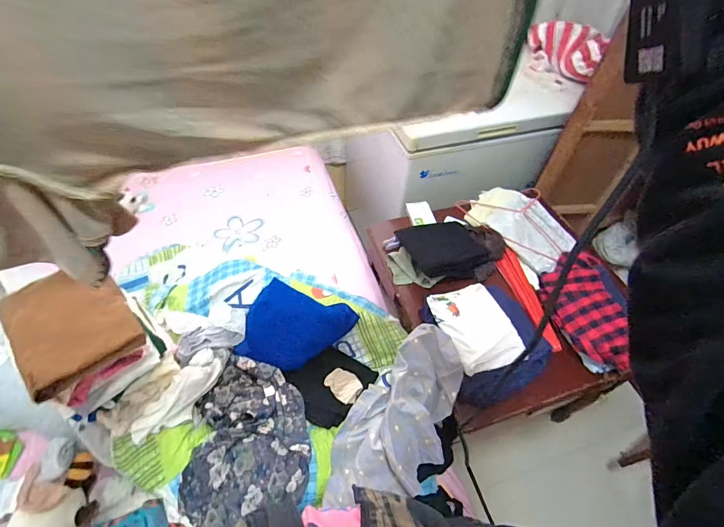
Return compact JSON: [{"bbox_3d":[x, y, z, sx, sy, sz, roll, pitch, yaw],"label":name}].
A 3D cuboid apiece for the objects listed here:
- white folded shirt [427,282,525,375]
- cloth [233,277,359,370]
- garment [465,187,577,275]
[{"bbox_3d":[0.280,0.153,0.910,0.160,0.034,0.223,-13,53,-14],"label":"white folded shirt"},{"bbox_3d":[-0.172,0.172,0.948,0.266,0.029,0.202,19,78,12],"label":"cloth"},{"bbox_3d":[0.487,-0.126,1.148,0.204,0.044,0.338,-31,59,-25],"label":"garment"}]

